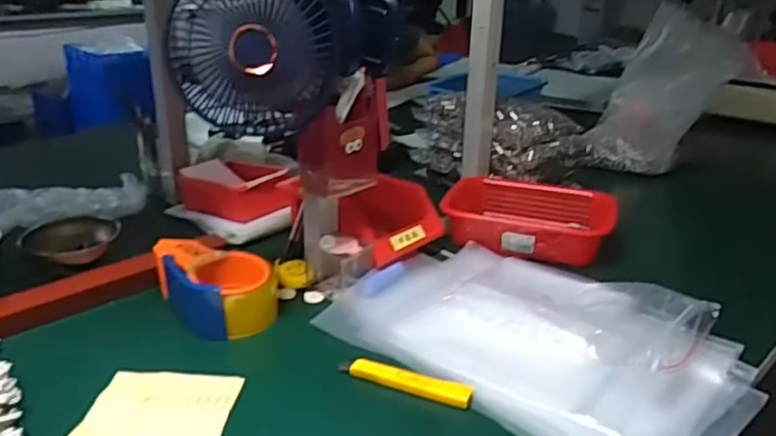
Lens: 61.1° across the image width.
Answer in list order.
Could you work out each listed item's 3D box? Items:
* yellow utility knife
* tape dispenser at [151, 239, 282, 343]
[{"bbox_3d":[0.015,0.149,0.599,0.126,0.016,0.021,11,25,21],"label":"yellow utility knife"},{"bbox_3d":[-0.183,0.069,0.707,0.099,0.053,0.135,-13,27,-29],"label":"tape dispenser"}]

